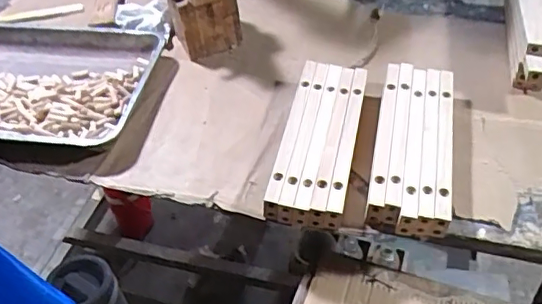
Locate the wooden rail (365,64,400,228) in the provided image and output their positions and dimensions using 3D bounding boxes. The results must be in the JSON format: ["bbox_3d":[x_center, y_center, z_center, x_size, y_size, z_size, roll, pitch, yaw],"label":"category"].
[{"bbox_3d":[0.163,-0.024,0.809,0.022,0.053,0.283,7,46,12],"label":"wooden rail"}]

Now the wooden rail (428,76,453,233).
[{"bbox_3d":[0.239,-0.005,0.778,0.025,0.047,0.271,7,47,12],"label":"wooden rail"}]

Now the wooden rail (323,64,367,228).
[{"bbox_3d":[0.106,-0.015,0.787,0.023,0.045,0.269,7,47,12],"label":"wooden rail"}]

